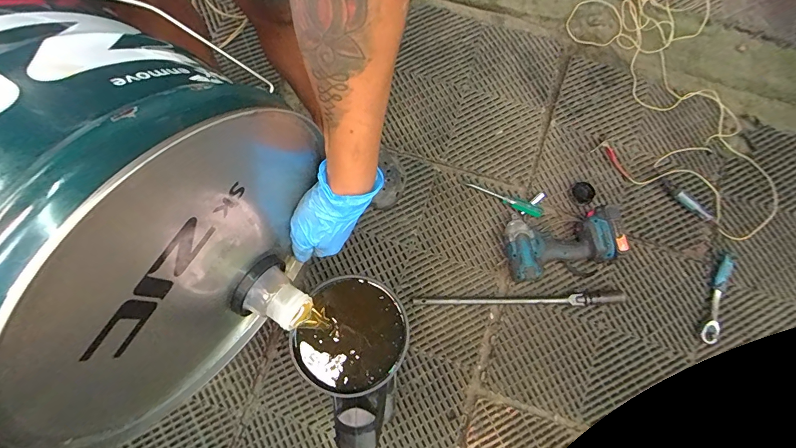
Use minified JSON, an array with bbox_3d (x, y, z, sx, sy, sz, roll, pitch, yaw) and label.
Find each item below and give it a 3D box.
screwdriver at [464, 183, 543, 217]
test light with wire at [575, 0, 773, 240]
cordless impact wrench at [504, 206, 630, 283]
[{"bbox_3d":[0.240,-0.054,0.864,0.182,0.020,0.024,21,77,4],"label":"screwdriver"},{"bbox_3d":[0.643,-0.327,0.928,0.331,0.048,0.706,-3,77,-2],"label":"test light with wire"},{"bbox_3d":[0.345,0.030,0.809,0.229,0.093,0.135,-13,77,-5],"label":"cordless impact wrench"}]

